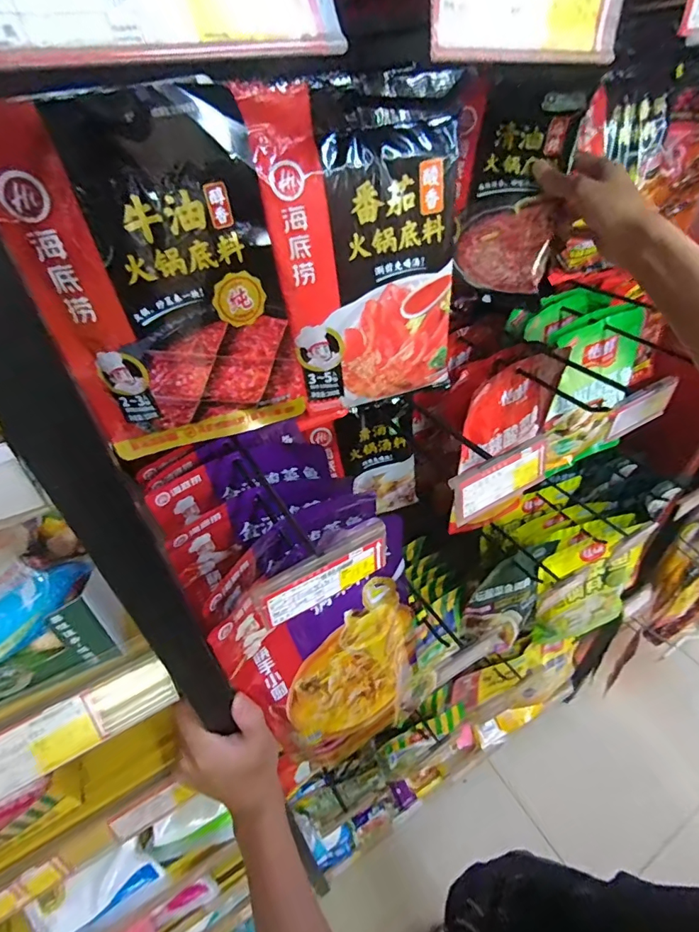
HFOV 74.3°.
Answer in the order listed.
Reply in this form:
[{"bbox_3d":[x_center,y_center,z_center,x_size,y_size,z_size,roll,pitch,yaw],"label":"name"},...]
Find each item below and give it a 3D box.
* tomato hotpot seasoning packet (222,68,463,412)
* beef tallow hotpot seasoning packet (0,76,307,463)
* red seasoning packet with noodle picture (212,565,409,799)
[{"bbox_3d":[0.014,-0.150,0.350,0.146,0.216,0.034,-15,44,-13],"label":"tomato hotpot seasoning packet"},{"bbox_3d":[-0.123,-0.112,0.316,0.156,0.220,0.022,-13,44,-11],"label":"beef tallow hotpot seasoning packet"},{"bbox_3d":[-0.009,0.192,0.444,0.181,0.250,0.034,-26,26,-22],"label":"red seasoning packet with noodle picture"}]

